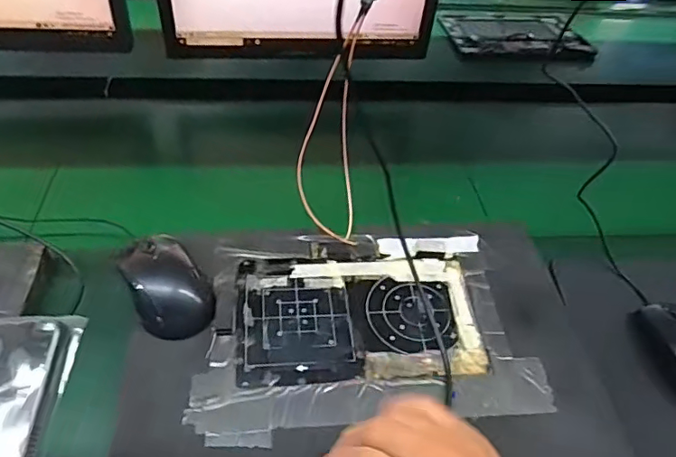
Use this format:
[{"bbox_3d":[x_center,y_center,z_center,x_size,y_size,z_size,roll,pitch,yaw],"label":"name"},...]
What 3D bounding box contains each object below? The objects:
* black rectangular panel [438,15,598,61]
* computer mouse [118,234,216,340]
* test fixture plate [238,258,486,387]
[{"bbox_3d":[0.325,-0.353,0.966,0.249,0.015,0.172,-1,47,-4],"label":"black rectangular panel"},{"bbox_3d":[-0.149,0.046,0.462,0.060,0.034,0.101,-20,51,-23],"label":"computer mouse"},{"bbox_3d":[0.018,0.078,0.474,0.212,0.007,0.124,0,46,-6],"label":"test fixture plate"}]

